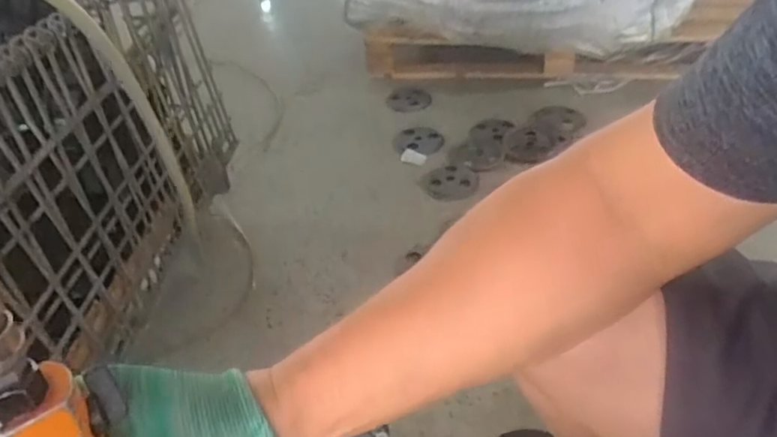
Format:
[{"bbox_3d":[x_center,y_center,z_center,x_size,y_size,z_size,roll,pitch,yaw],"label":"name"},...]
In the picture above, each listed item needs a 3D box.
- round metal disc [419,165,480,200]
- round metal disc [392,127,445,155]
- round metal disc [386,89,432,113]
[{"bbox_3d":[0.133,-0.081,1.265,0.119,0.013,0.117,-3,39,3],"label":"round metal disc"},{"bbox_3d":[0.077,-0.194,1.426,0.121,0.010,0.121,-3,39,3],"label":"round metal disc"},{"bbox_3d":[0.055,-0.322,1.570,0.121,0.013,0.128,-3,39,3],"label":"round metal disc"}]

